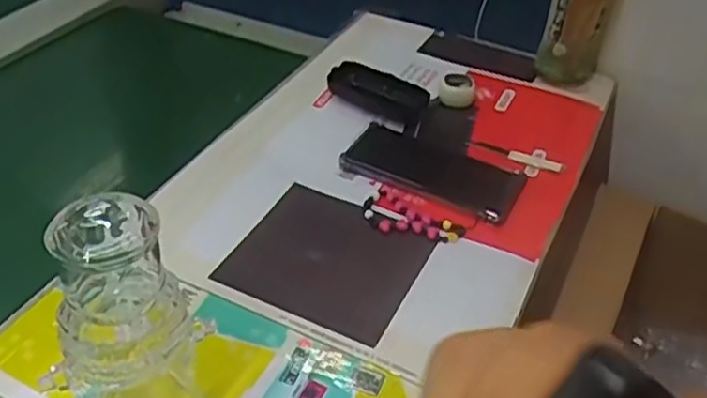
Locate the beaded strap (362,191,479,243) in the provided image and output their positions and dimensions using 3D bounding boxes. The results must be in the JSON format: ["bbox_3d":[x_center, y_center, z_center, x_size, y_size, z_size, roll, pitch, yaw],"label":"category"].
[{"bbox_3d":[0.054,0.018,0.627,0.094,0.005,0.051,18,42,17],"label":"beaded strap"}]

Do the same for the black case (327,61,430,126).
[{"bbox_3d":[0.028,-0.113,0.770,0.112,0.034,0.055,25,44,24],"label":"black case"}]

